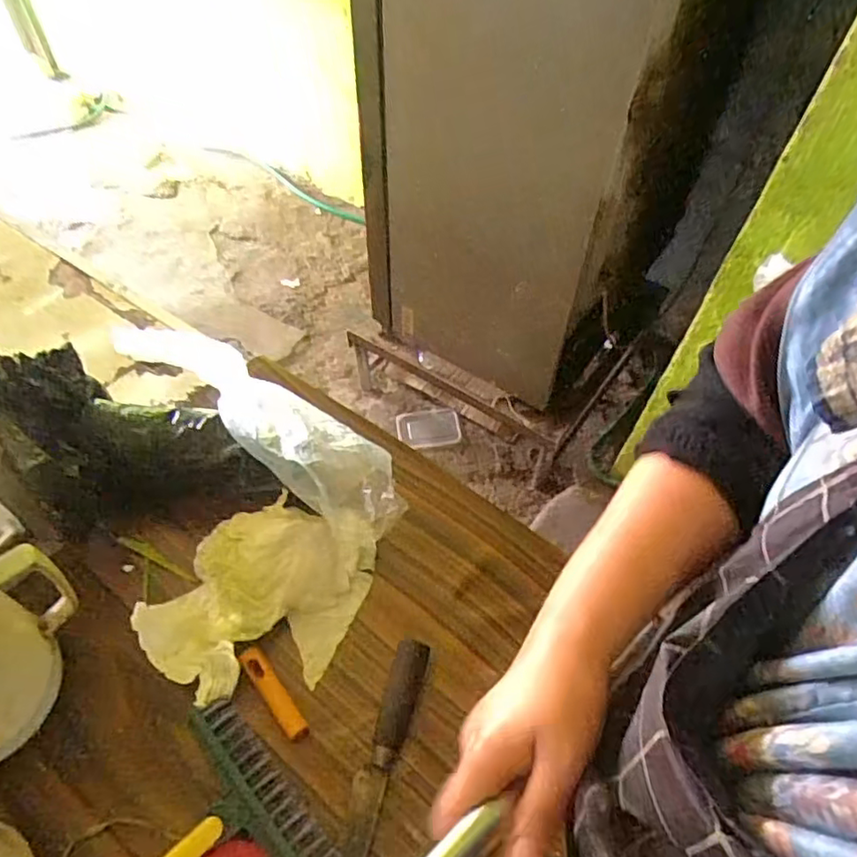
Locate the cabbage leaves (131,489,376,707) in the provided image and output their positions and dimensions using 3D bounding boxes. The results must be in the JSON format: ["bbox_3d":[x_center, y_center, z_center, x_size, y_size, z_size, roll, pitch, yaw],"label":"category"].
[{"bbox_3d":[-0.163,0.159,0.617,0.177,0.052,0.226,23,56,14],"label":"cabbage leaves"}]

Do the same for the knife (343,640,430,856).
[{"bbox_3d":[-0.040,0.287,0.555,0.033,0.022,0.198,15,54,8],"label":"knife"}]

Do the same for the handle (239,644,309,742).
[{"bbox_3d":[-0.142,0.244,0.573,0.020,0.025,0.093,-31,61,-23],"label":"handle"}]

